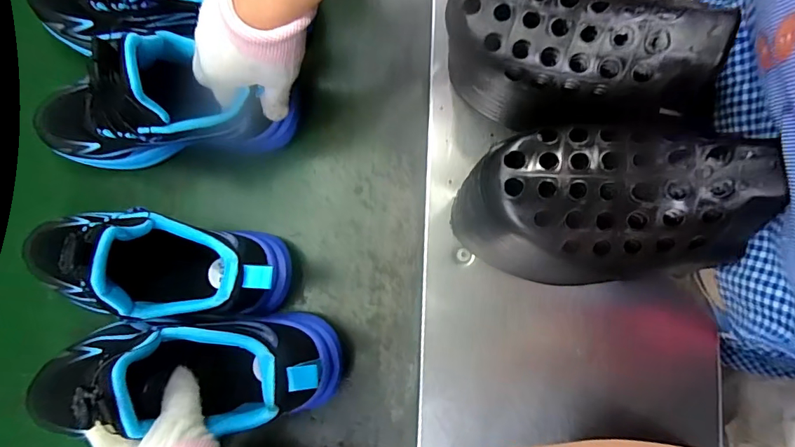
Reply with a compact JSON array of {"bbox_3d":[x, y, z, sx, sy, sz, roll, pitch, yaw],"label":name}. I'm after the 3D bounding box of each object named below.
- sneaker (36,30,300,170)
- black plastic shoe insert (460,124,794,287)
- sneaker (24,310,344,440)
[{"bbox_3d":[-0.200,-0.098,0.366,0.202,0.139,0.069,-3,76,-1],"label":"sneaker"},{"bbox_3d":[0.109,-0.014,0.244,0.143,0.063,0.079,-4,76,-2],"label":"black plastic shoe insert"},{"bbox_3d":[-0.170,0.111,0.329,0.232,0.116,0.080,-7,76,-2],"label":"sneaker"}]

